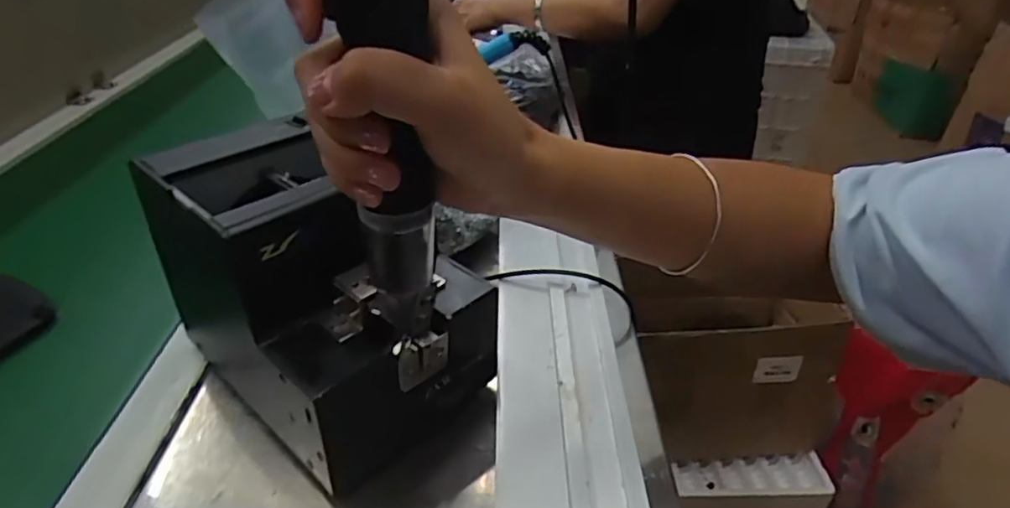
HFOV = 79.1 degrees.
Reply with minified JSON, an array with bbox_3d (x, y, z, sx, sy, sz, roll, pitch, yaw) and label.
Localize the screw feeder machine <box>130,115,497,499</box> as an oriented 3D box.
[{"bbox_3d":[-0.113,0.013,0.372,0.179,0.141,0.135,24,43,38],"label":"screw feeder machine"}]

